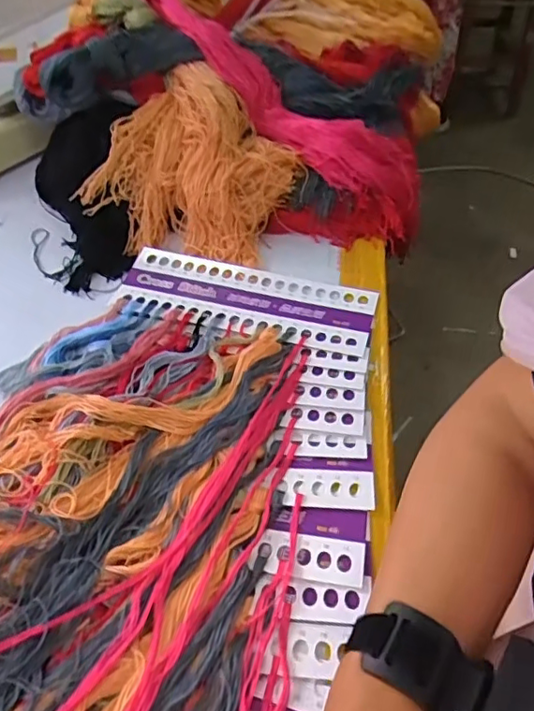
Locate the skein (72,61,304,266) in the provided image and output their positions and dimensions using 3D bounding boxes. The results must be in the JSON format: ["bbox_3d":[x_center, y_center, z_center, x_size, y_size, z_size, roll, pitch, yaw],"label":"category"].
[{"bbox_3d":[-0.063,-0.202,0.593,0.187,0.093,0.190,18,54,17],"label":"skein"}]

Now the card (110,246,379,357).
[{"bbox_3d":[-0.022,-0.055,0.534,0.240,0.008,0.084,12,52,13],"label":"card"}]

